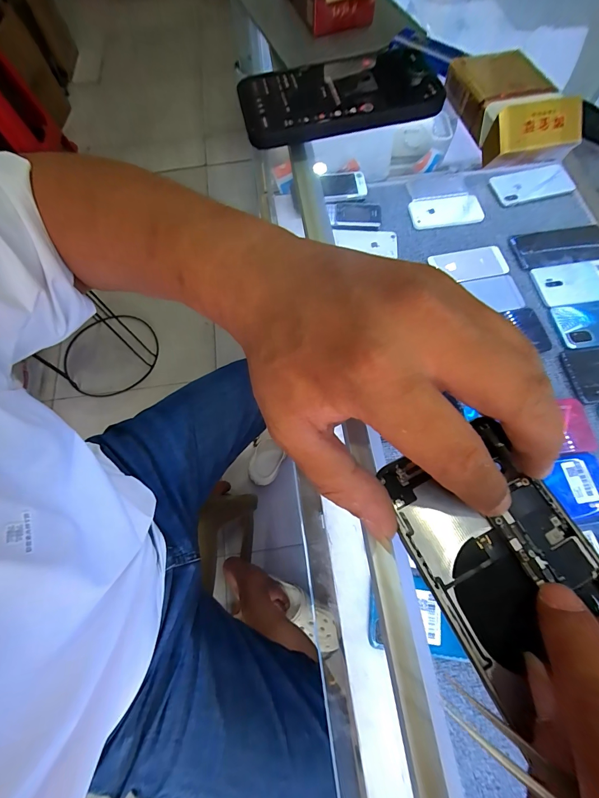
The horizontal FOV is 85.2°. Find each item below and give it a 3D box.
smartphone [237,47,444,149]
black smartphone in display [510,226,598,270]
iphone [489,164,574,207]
[{"bbox_3d":[0.029,-0.233,0.249,0.146,0.013,0.073,-11,69,-2],"label":"smartphone"},{"bbox_3d":[0.436,-0.254,0.539,0.157,0.006,0.077,-6,69,-1],"label":"black smartphone in display"},{"bbox_3d":[0.418,-0.386,0.589,0.140,0.010,0.072,-15,70,-4],"label":"iphone"}]

